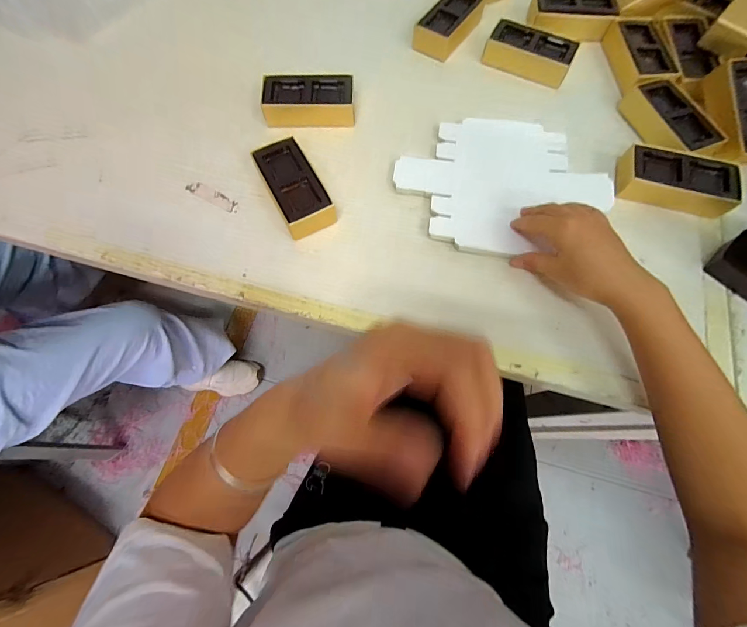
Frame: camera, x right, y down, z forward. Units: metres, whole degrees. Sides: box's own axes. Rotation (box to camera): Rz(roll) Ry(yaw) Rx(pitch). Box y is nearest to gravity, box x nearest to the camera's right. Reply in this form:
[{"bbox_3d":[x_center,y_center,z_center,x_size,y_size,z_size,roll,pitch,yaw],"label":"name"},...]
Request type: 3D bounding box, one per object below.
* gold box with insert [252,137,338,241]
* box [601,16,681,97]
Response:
[{"bbox_3d":[-0.090,-0.145,0.390,0.053,0.031,0.111,-25,72,-9],"label":"gold box with insert"},{"bbox_3d":[0.358,-0.349,0.463,0.055,0.033,0.121,-5,70,-2],"label":"box"}]

